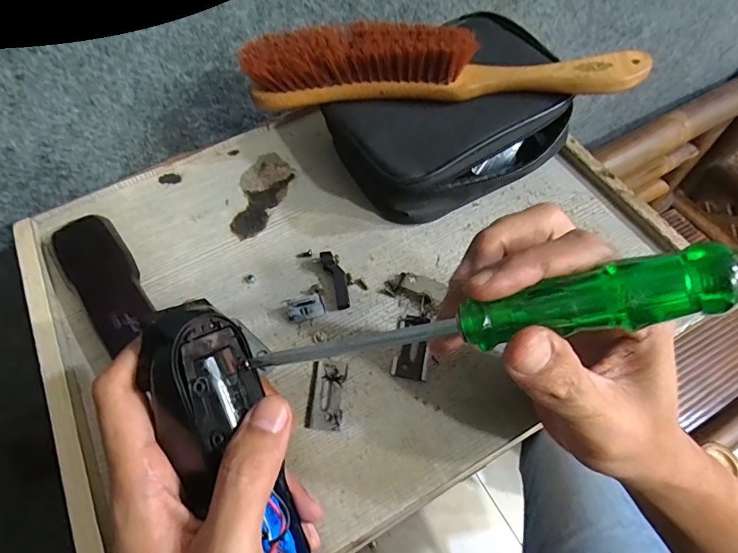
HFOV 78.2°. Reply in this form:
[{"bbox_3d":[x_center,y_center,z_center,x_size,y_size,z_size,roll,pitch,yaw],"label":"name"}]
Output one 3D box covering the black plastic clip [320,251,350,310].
[{"bbox_3d":[-0.021,0.002,0.303,0.011,0.009,0.041,-18,60,-8],"label":"black plastic clip"}]

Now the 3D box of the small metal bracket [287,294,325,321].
[{"bbox_3d":[-0.040,0.020,0.293,0.023,0.012,0.010,-15,60,-6],"label":"small metal bracket"}]

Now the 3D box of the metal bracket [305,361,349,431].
[{"bbox_3d":[-0.025,0.071,0.270,0.021,0.004,0.039,5,60,6],"label":"metal bracket"}]

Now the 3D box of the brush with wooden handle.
[{"bbox_3d":[0.049,-0.140,0.300,0.259,0.047,0.035,1,60,3],"label":"brush with wooden handle"}]

